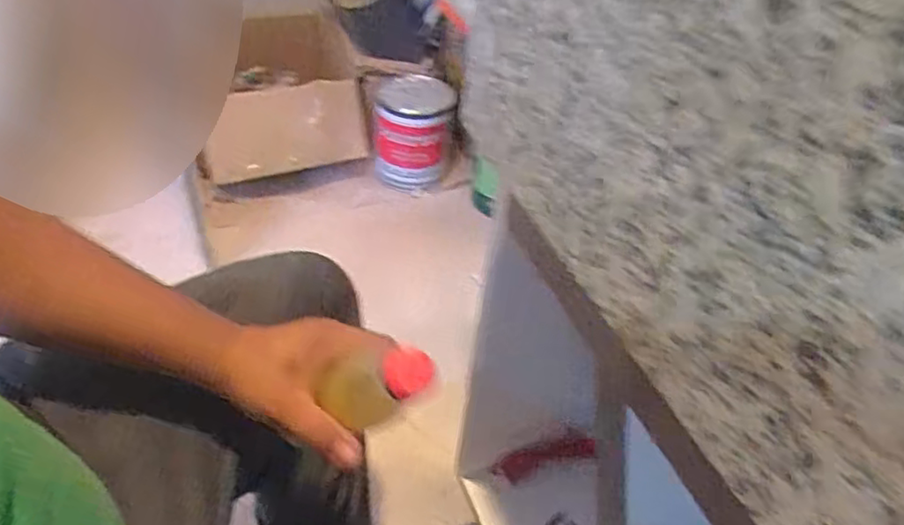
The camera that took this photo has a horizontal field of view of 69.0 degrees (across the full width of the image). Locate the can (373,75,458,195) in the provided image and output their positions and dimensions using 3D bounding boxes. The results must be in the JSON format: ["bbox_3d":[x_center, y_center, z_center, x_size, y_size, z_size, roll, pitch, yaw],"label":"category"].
[{"bbox_3d":[-0.089,-0.301,1.513,0.170,0.188,0.174,10,44,4],"label":"can"}]

